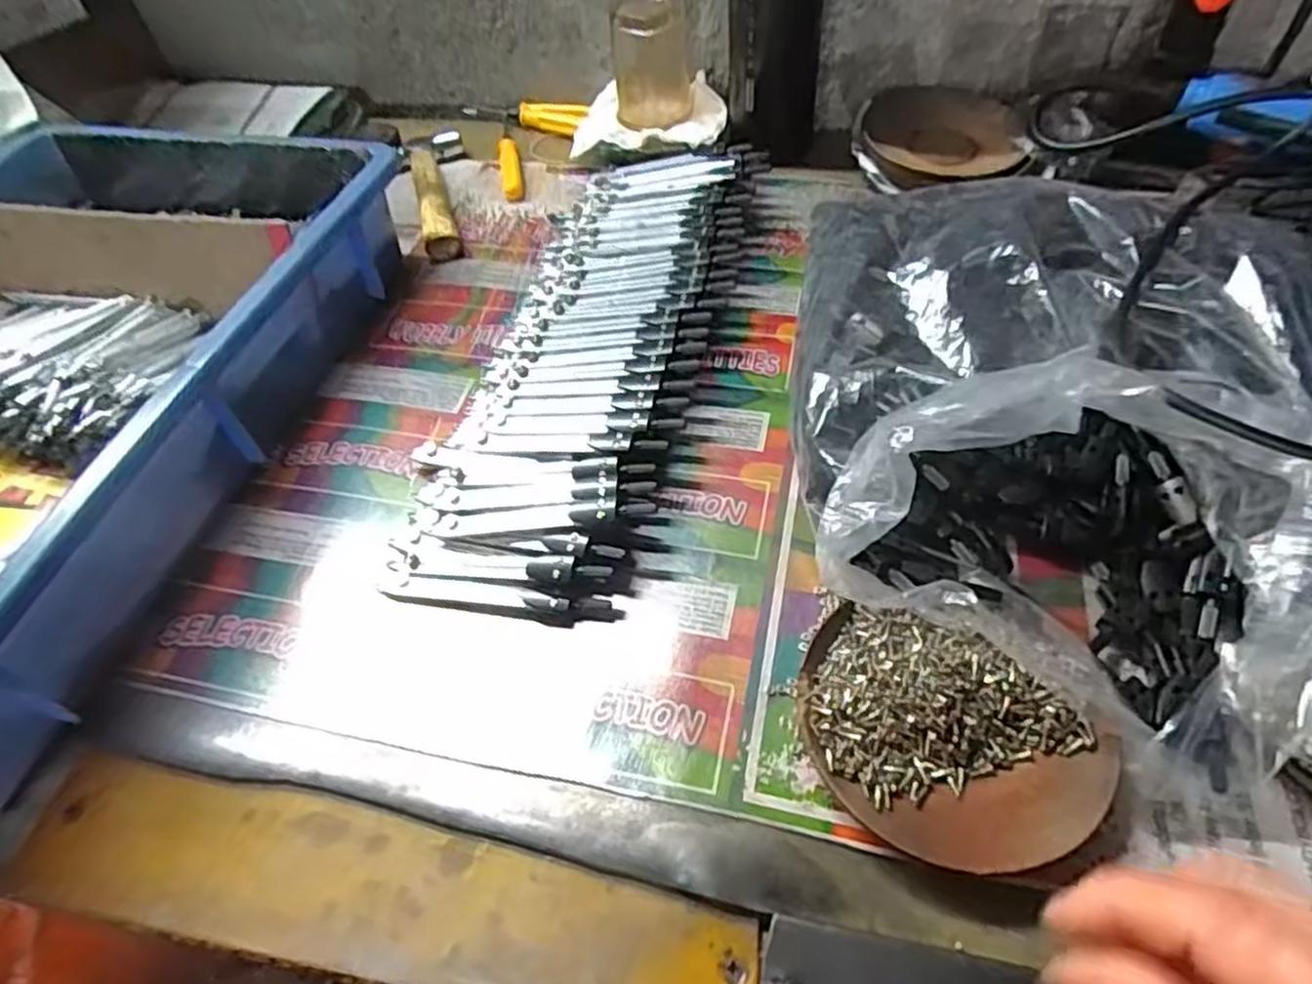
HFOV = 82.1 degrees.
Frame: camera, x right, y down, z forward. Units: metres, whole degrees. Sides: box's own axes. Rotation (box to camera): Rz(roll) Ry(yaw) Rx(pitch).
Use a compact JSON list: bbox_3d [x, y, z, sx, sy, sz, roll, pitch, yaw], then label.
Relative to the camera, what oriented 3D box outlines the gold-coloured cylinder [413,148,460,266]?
[{"bbox_3d":[-0.166,-0.219,0.564,0.023,0.019,0.136,-14,52,-7],"label":"gold-coloured cylinder"}]

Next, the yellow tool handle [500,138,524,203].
[{"bbox_3d":[-0.113,-0.255,0.589,0.016,0.014,0.077,-10,51,-4],"label":"yellow tool handle"}]

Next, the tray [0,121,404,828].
[{"bbox_3d":[-0.357,-0.058,0.412,0.298,0.094,0.418,8,52,10],"label":"tray"}]

